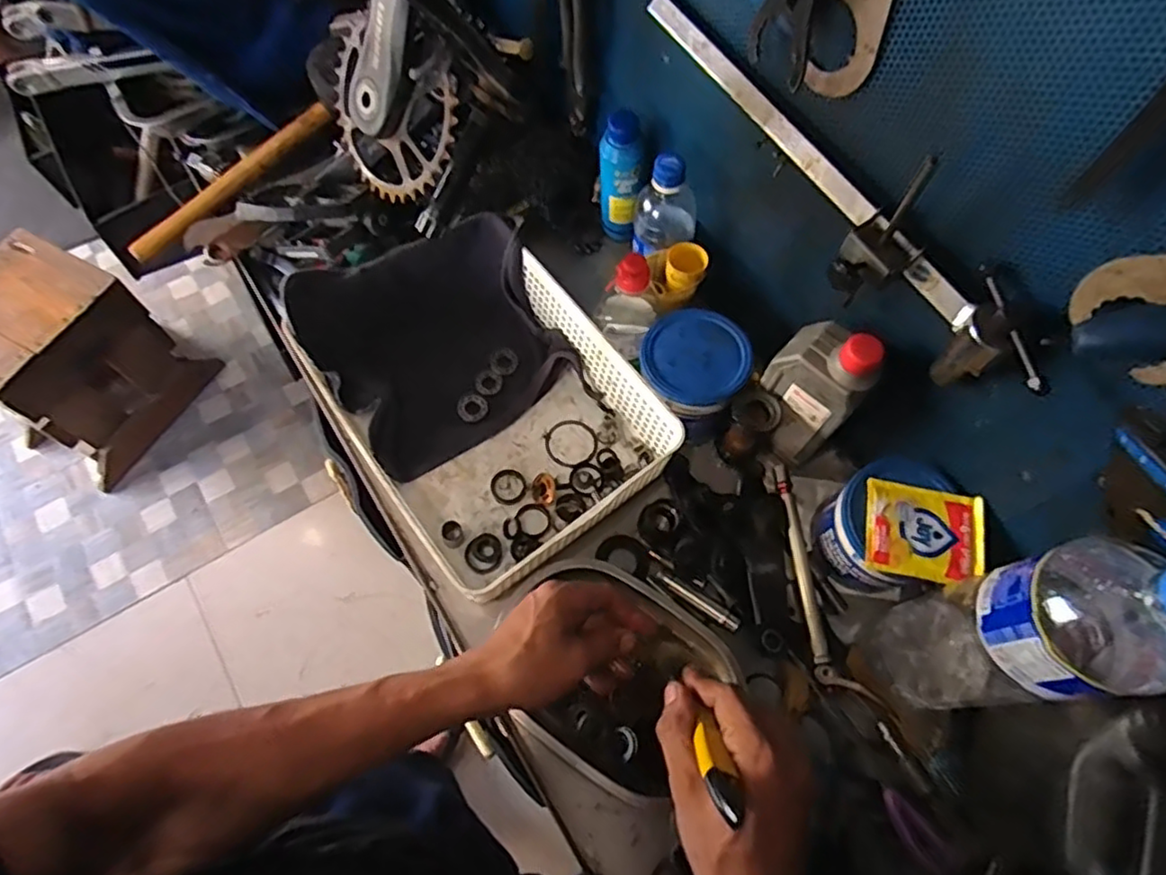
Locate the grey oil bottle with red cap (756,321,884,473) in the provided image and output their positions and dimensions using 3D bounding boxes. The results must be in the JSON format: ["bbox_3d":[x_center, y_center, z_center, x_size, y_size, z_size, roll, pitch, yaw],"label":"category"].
[{"bbox_3d":[0.204,-0.041,0.591,0.050,0.168,0.083,-34,71,-16],"label":"grey oil bottle with red cap"}]

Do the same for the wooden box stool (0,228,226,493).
[{"bbox_3d":[-1.103,-0.163,1.422,0.244,0.416,0.359,27,67,10],"label":"wooden box stool"}]

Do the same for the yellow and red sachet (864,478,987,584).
[{"bbox_3d":[0.287,0.079,0.547,0.096,0.011,0.078,12,65,3],"label":"yellow and red sachet"}]

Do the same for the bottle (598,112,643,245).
[{"bbox_3d":[0.040,-0.282,0.715,0.046,0.145,0.041,5,65,0],"label":"bottle"}]

